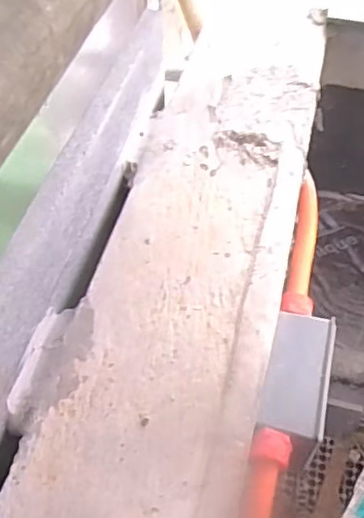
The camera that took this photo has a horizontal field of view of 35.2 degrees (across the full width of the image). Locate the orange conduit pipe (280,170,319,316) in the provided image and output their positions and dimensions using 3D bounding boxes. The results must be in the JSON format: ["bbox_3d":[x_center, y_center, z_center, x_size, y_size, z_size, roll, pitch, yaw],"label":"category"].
[{"bbox_3d":[0.120,-0.013,0.572,0.028,0.033,0.170,9,52,7],"label":"orange conduit pipe"}]

